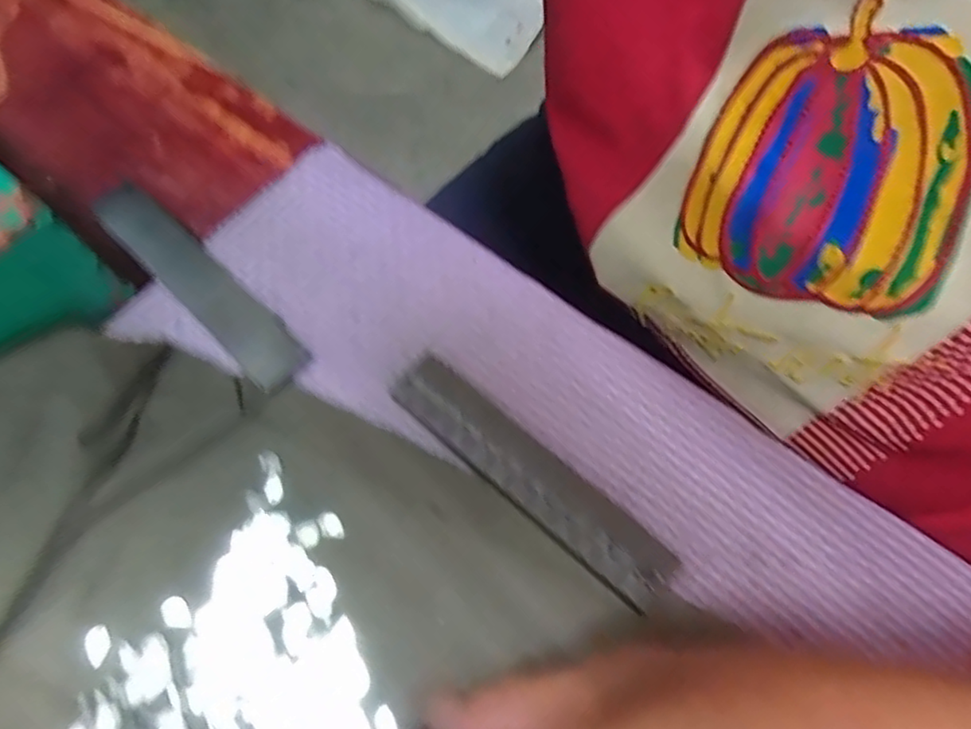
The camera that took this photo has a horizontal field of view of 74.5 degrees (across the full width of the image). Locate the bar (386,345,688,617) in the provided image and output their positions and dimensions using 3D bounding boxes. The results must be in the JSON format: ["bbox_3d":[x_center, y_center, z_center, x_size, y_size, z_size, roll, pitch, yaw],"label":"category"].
[{"bbox_3d":[0.012,0.032,0.190,0.095,0.010,0.021,40,73,10],"label":"bar"}]

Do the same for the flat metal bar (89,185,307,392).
[{"bbox_3d":[-0.098,-0.030,0.216,0.101,0.008,0.019,43,73,11],"label":"flat metal bar"}]

